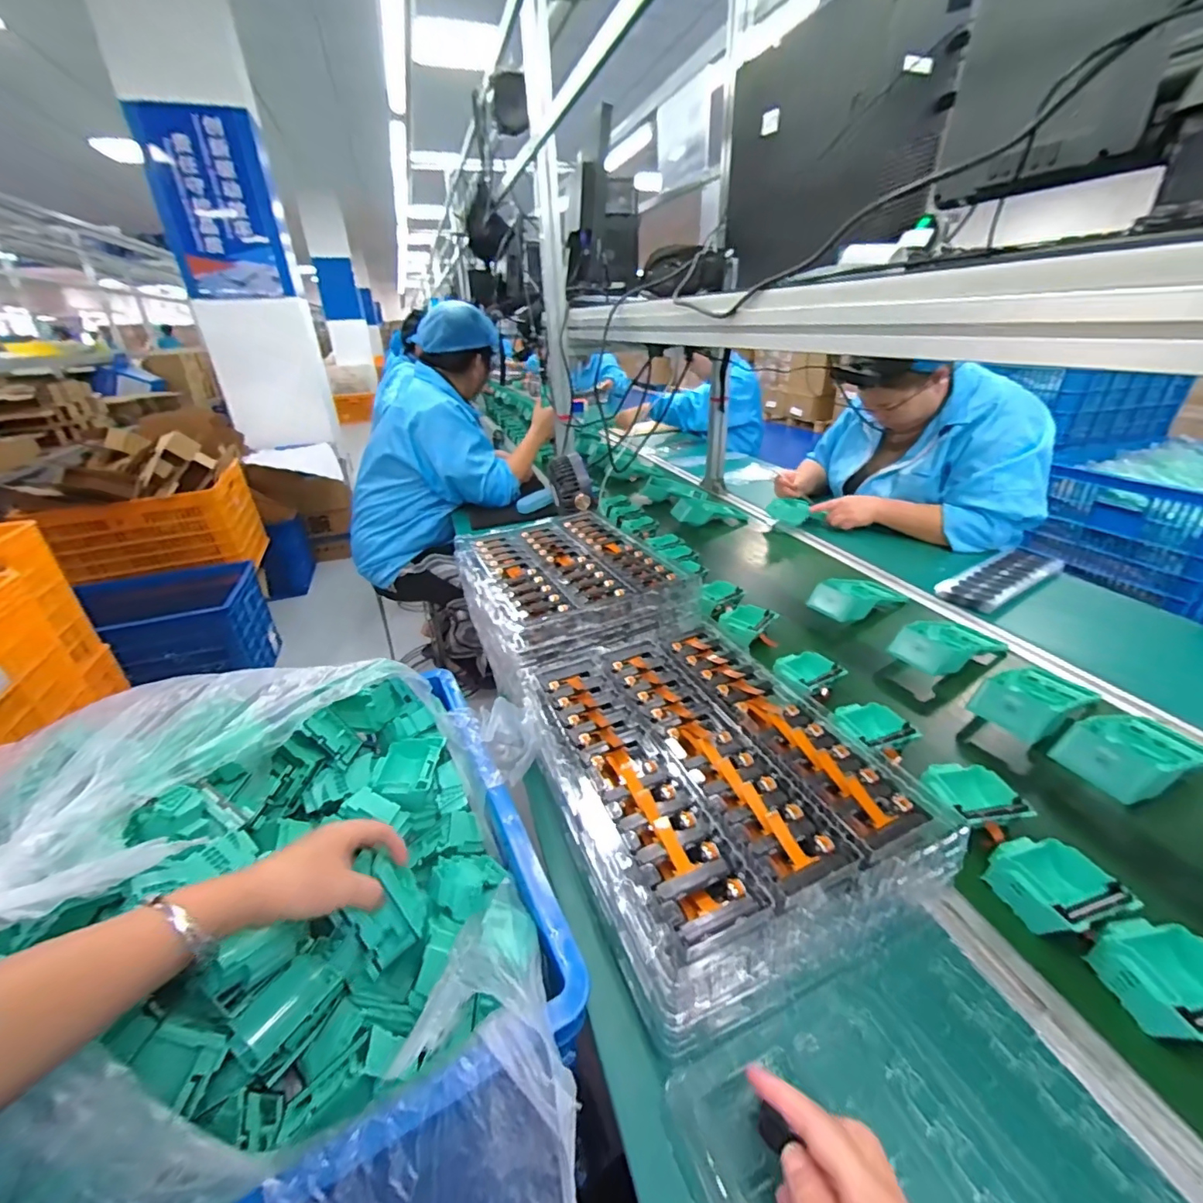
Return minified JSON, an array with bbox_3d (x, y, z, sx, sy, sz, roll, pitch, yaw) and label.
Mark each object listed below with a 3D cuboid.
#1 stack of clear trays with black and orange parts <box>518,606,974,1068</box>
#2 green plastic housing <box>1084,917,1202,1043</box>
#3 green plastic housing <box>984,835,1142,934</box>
[{"bbox_3d":[0.090,0.175,0.544,0.278,0.100,0.391,-16,31,-20],"label":"stack of clear trays with black and orange parts"},{"bbox_3d":[0.432,0.290,0.391,0.078,0.044,0.084,-8,29,-7],"label":"green plastic housing"},{"bbox_3d":[0.393,0.252,0.460,0.076,0.047,0.078,-11,30,-13],"label":"green plastic housing"}]

